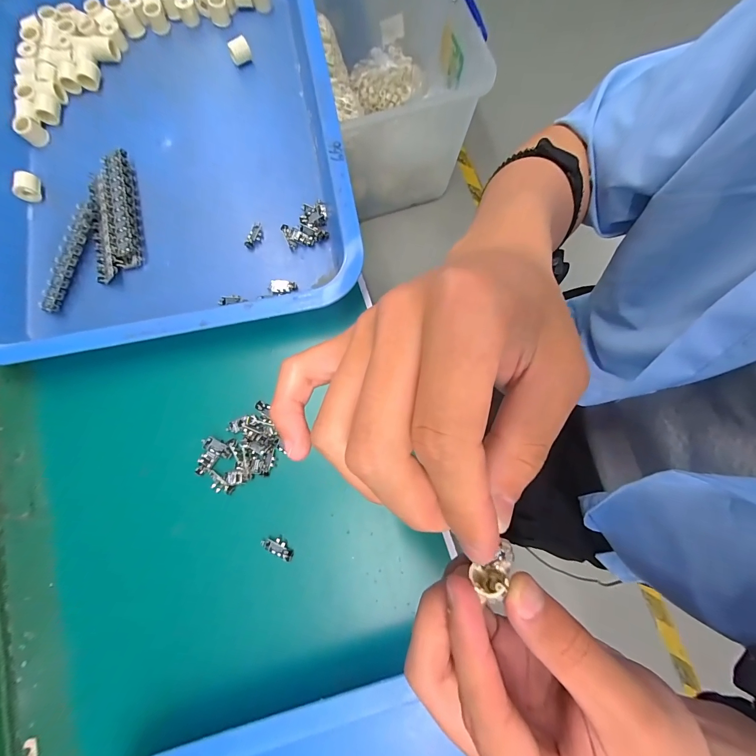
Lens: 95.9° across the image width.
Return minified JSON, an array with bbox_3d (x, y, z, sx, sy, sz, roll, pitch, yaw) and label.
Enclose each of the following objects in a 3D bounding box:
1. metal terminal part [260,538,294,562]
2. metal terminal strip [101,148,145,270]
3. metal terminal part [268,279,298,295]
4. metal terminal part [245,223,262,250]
[{"bbox_3d":[-0.080,0.136,0.272,0.027,0.004,0.011,28,81,5],"label":"metal terminal part"},{"bbox_3d":[-0.242,-0.160,0.324,0.026,0.012,0.116,-14,80,-3],"label":"metal terminal strip"},{"bbox_3d":[-0.088,-0.085,0.317,0.025,0.004,0.014,2,80,0],"label":"metal terminal part"},{"bbox_3d":[-0.118,-0.136,0.325,0.012,0.004,0.025,19,80,3],"label":"metal terminal part"}]

